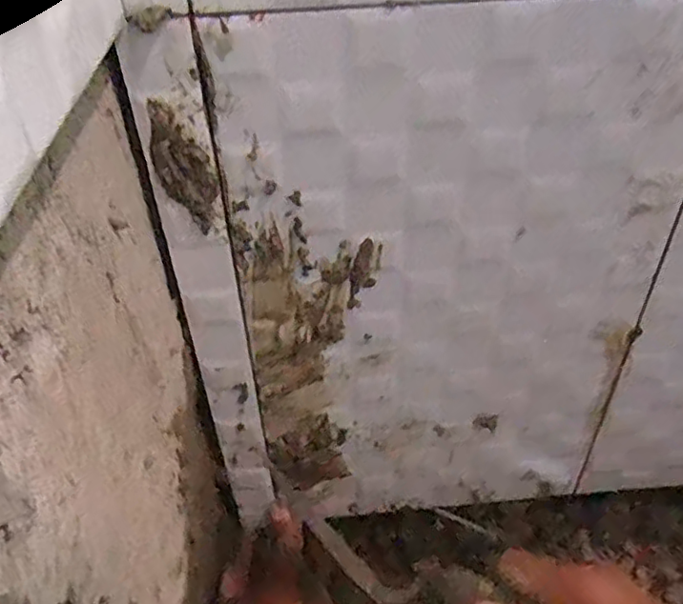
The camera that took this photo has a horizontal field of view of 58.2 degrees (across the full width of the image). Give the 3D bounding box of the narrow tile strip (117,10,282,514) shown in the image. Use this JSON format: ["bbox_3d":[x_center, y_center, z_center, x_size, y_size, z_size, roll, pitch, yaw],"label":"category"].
[{"bbox_3d":[-0.073,0.026,0.375,0.033,0.368,0.004,-6,40,-5],"label":"narrow tile strip"}]

